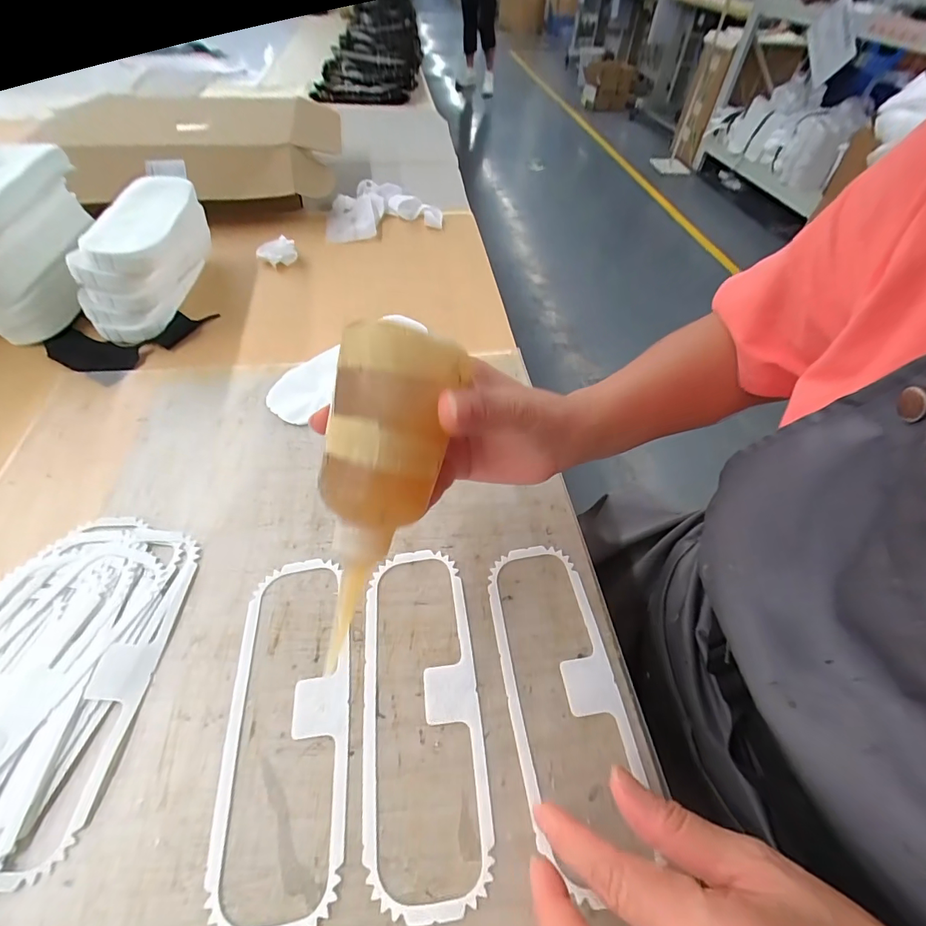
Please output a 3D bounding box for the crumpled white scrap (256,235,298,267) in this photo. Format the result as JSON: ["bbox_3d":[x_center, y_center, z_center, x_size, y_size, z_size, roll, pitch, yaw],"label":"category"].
[{"bbox_3d":[-0.240,-0.271,0.579,0.048,0.026,0.038,-14,53,-14],"label":"crumpled white scrap"}]

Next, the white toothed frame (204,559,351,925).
[{"bbox_3d":[-0.103,0.147,0.267,0.068,0.004,0.193,-4,51,-7],"label":"white toothed frame"}]

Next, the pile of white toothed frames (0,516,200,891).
[{"bbox_3d":[-0.260,0.138,0.260,0.135,0.011,0.236,7,51,2],"label":"pile of white toothed frames"}]

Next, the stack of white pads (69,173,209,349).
[{"bbox_3d":[-0.344,-0.225,0.492,0.096,0.099,0.171,-5,52,-8],"label":"stack of white pads"}]

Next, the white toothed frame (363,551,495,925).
[{"bbox_3d":[-0.025,0.143,0.274,0.068,0.004,0.194,-4,51,-7],"label":"white toothed frame"}]

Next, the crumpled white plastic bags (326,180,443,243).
[{"bbox_3d":[-0.128,-0.385,0.681,0.170,0.037,0.115,-19,55,-18],"label":"crumpled white plastic bags"}]

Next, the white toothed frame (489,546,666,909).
[{"bbox_3d":[0.062,0.139,0.281,0.069,0.005,0.188,-5,51,-8],"label":"white toothed frame"}]

